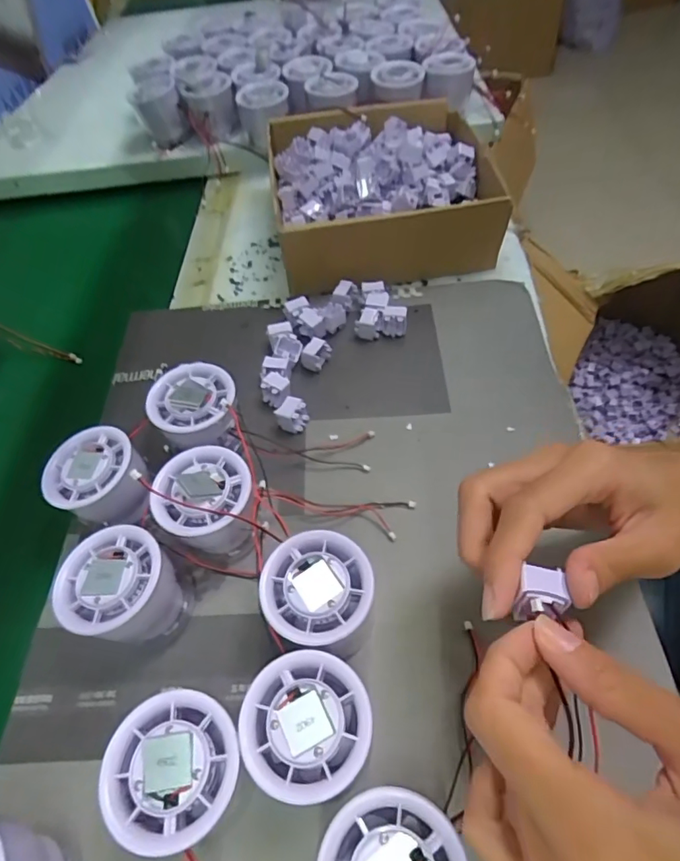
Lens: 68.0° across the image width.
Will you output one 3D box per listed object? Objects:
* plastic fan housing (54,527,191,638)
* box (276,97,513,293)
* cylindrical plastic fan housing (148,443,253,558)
[{"bbox_3d":[-0.120,0.092,0.286,0.055,0.056,0.056,8,56,11],"label":"plastic fan housing"},{"bbox_3d":[0.045,-0.239,0.503,0.220,0.077,0.216,-11,54,-2],"label":"box"},{"bbox_3d":[-0.078,0.049,0.310,0.058,0.057,0.065,-29,57,-15],"label":"cylindrical plastic fan housing"}]

